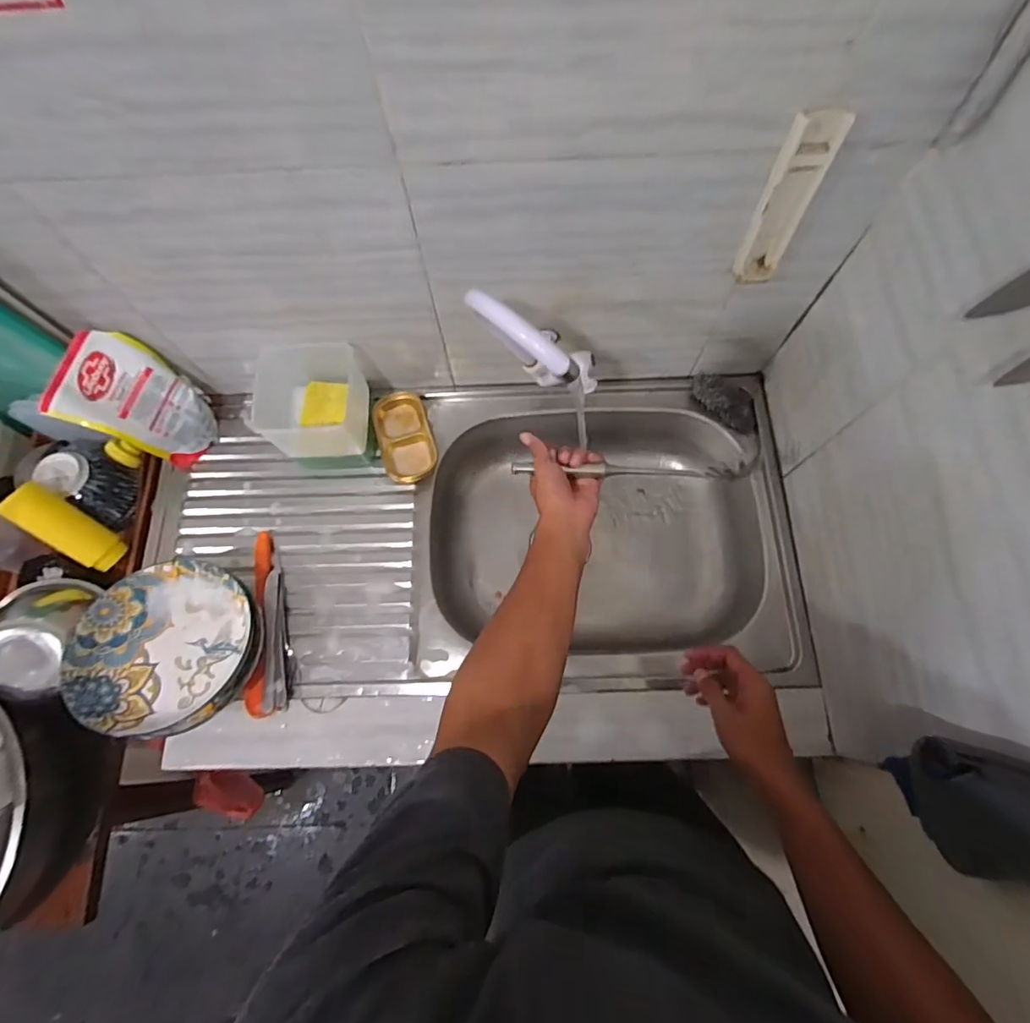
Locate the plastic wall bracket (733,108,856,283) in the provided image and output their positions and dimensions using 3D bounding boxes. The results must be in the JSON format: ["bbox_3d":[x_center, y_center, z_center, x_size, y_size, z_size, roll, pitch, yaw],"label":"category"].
[{"bbox_3d":[0.287,-0.326,0.558,0.055,0.189,0.024,11,73,5],"label":"plastic wall bracket"}]

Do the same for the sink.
[{"bbox_3d":[-0.069,0.046,0.896,0.977,0.194,0.496,0,72,1],"label":"sink"}]

